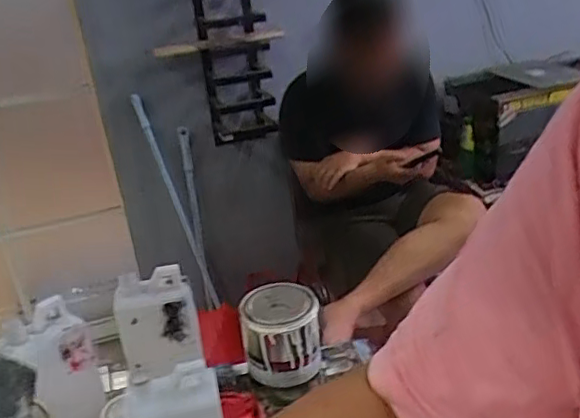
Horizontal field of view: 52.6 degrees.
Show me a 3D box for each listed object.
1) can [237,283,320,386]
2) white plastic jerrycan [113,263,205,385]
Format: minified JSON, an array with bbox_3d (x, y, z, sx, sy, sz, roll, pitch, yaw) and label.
[{"bbox_3d":[-0.013,0.176,0.831,0.105,0.105,0.103,-9,27,-11],"label":"can"},{"bbox_3d":[-0.168,0.149,0.761,0.101,0.148,0.069,-9,27,-11],"label":"white plastic jerrycan"}]

